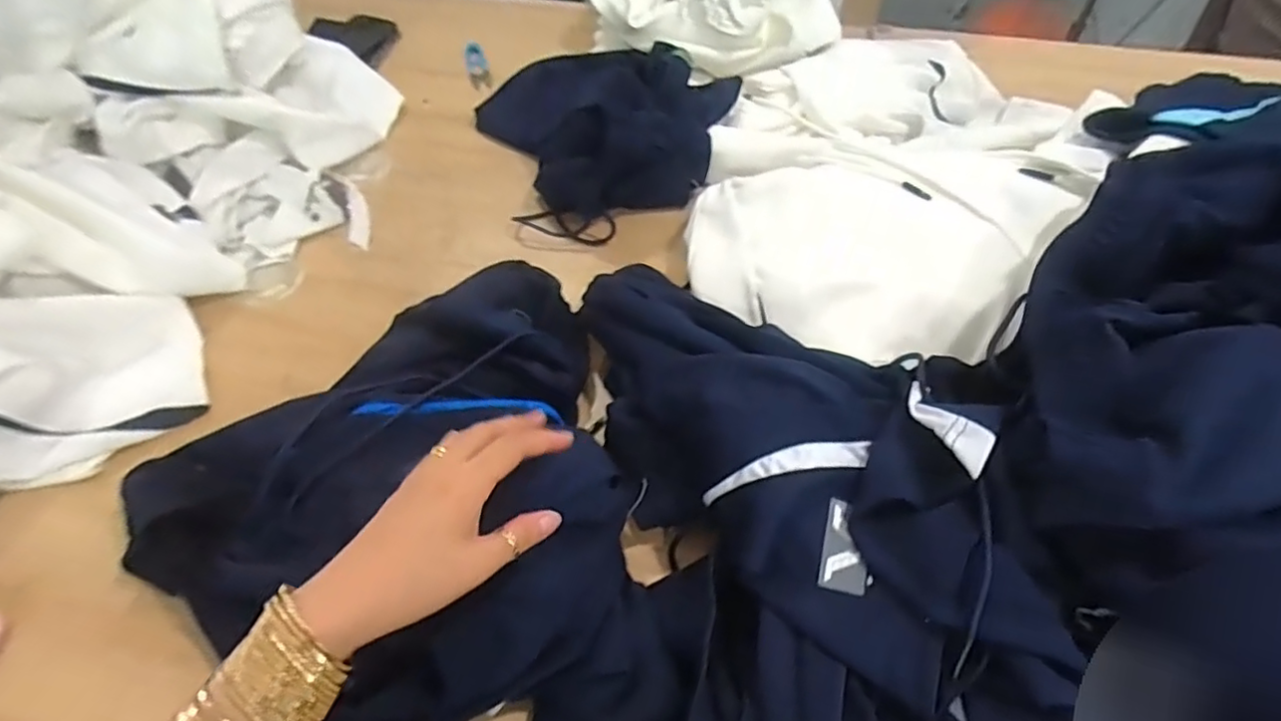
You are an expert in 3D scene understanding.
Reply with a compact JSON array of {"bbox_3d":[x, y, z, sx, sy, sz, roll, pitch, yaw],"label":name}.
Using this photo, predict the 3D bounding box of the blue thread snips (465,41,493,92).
[{"bbox_3d":[-0.235,-0.428,0.913,0.029,0.008,0.122,-13,53,-9],"label":"blue thread snips"}]

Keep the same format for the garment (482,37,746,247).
[{"bbox_3d":[-0.034,-0.290,0.745,0.283,0.094,0.308,-18,54,-13],"label":"garment"}]

